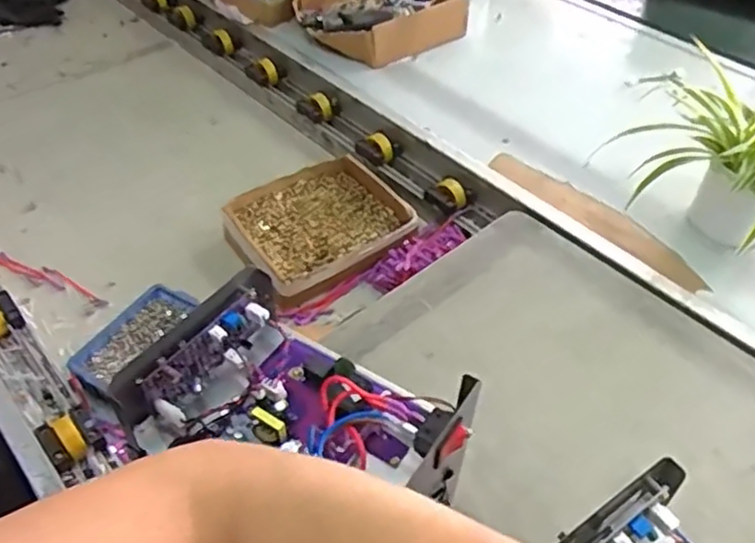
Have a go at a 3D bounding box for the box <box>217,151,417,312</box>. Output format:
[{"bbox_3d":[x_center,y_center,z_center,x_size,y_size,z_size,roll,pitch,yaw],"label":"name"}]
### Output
[{"bbox_3d":[-0.079,-0.065,0.938,0.230,0.040,0.203,-26,51,-23],"label":"box"}]

